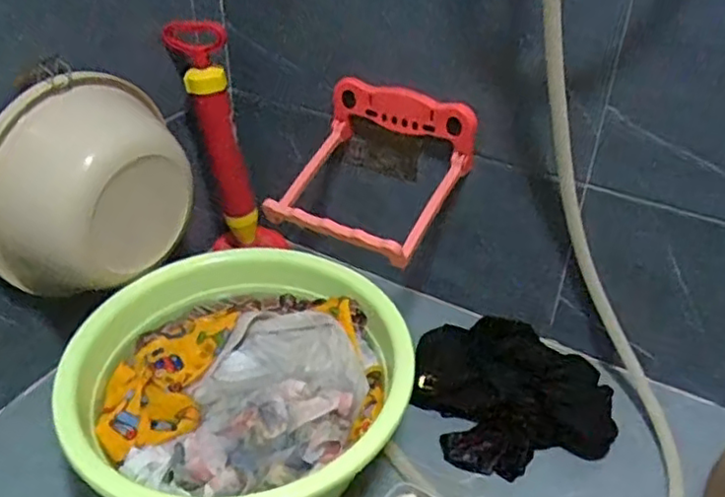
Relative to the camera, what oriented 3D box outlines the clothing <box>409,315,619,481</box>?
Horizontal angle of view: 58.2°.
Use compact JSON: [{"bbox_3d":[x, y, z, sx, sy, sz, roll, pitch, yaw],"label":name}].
[{"bbox_3d":[0.203,0.197,0.894,0.260,0.065,0.215,6,36,7],"label":"clothing"}]

